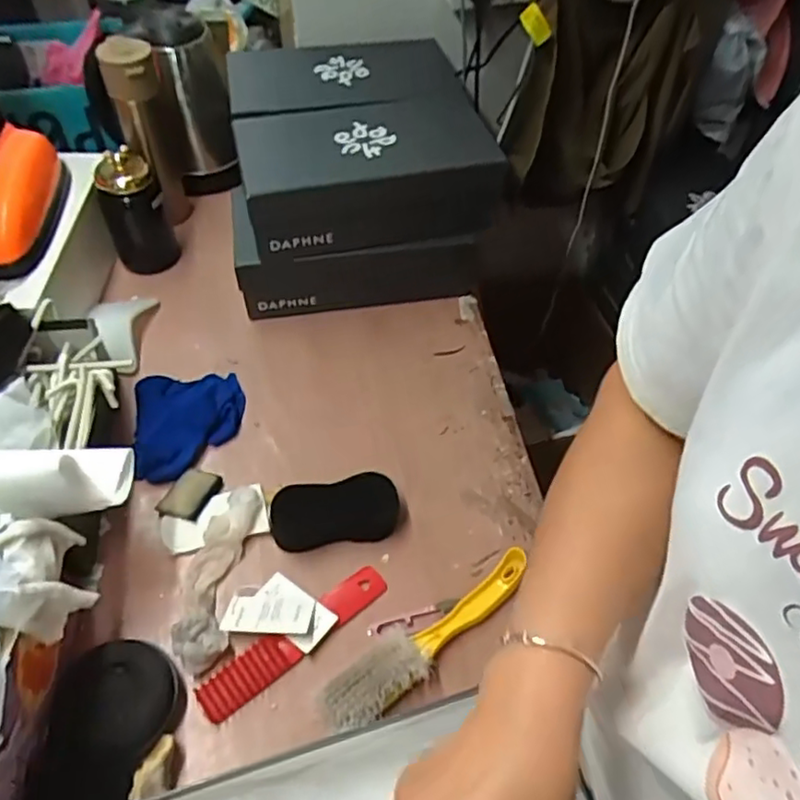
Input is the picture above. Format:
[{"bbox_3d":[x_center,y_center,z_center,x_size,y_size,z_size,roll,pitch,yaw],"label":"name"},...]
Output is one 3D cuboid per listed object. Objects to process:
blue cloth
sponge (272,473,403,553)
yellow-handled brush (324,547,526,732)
[{"bbox_3d":[-0.231,0.021,0.715,0.112,0.036,0.133,-6,53,-8],"label":"blue cloth"},{"bbox_3d":[-0.065,0.113,0.656,0.130,0.038,0.063,-6,53,-8],"label":"sponge"},{"bbox_3d":[0.030,0.208,0.577,0.226,0.034,0.049,-30,59,-24],"label":"yellow-handled brush"}]

